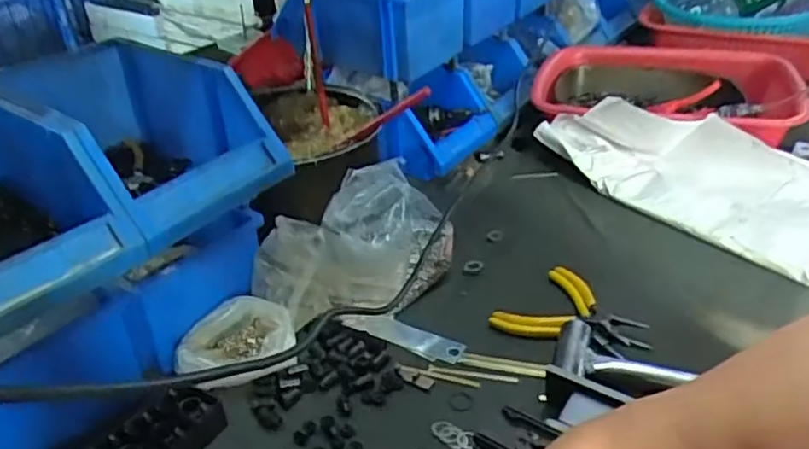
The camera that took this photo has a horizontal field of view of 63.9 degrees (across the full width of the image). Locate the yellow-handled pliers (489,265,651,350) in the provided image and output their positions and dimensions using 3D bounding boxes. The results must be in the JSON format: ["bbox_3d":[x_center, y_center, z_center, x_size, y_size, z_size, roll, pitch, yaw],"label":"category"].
[{"bbox_3d":[0.168,0.076,0.666,0.147,0.016,0.108,6,34,11],"label":"yellow-handled pliers"}]

